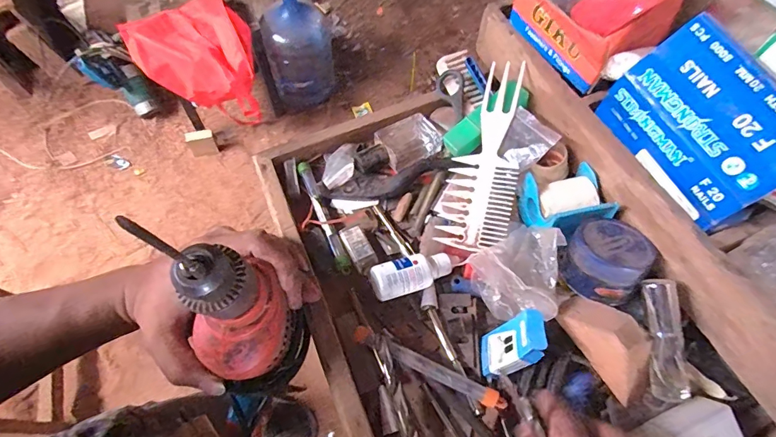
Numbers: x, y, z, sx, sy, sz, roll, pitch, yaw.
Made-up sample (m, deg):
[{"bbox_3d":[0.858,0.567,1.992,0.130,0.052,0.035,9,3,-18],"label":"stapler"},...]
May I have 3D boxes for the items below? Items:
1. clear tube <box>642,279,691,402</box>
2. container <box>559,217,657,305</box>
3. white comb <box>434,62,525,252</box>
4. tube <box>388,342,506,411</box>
[{"bbox_3d":[0.211,0.093,0.323,0.023,0.018,0.091,-10,97,-2],"label":"clear tube"},{"bbox_3d":[0.184,0.033,0.361,0.061,0.049,0.066,35,53,26],"label":"container"},{"bbox_3d":[0.094,-0.060,0.408,0.064,0.011,0.182,10,78,23],"label":"white comb"},{"bbox_3d":[0.046,0.125,0.342,0.098,0.012,0.015,24,69,14],"label":"tube"}]

